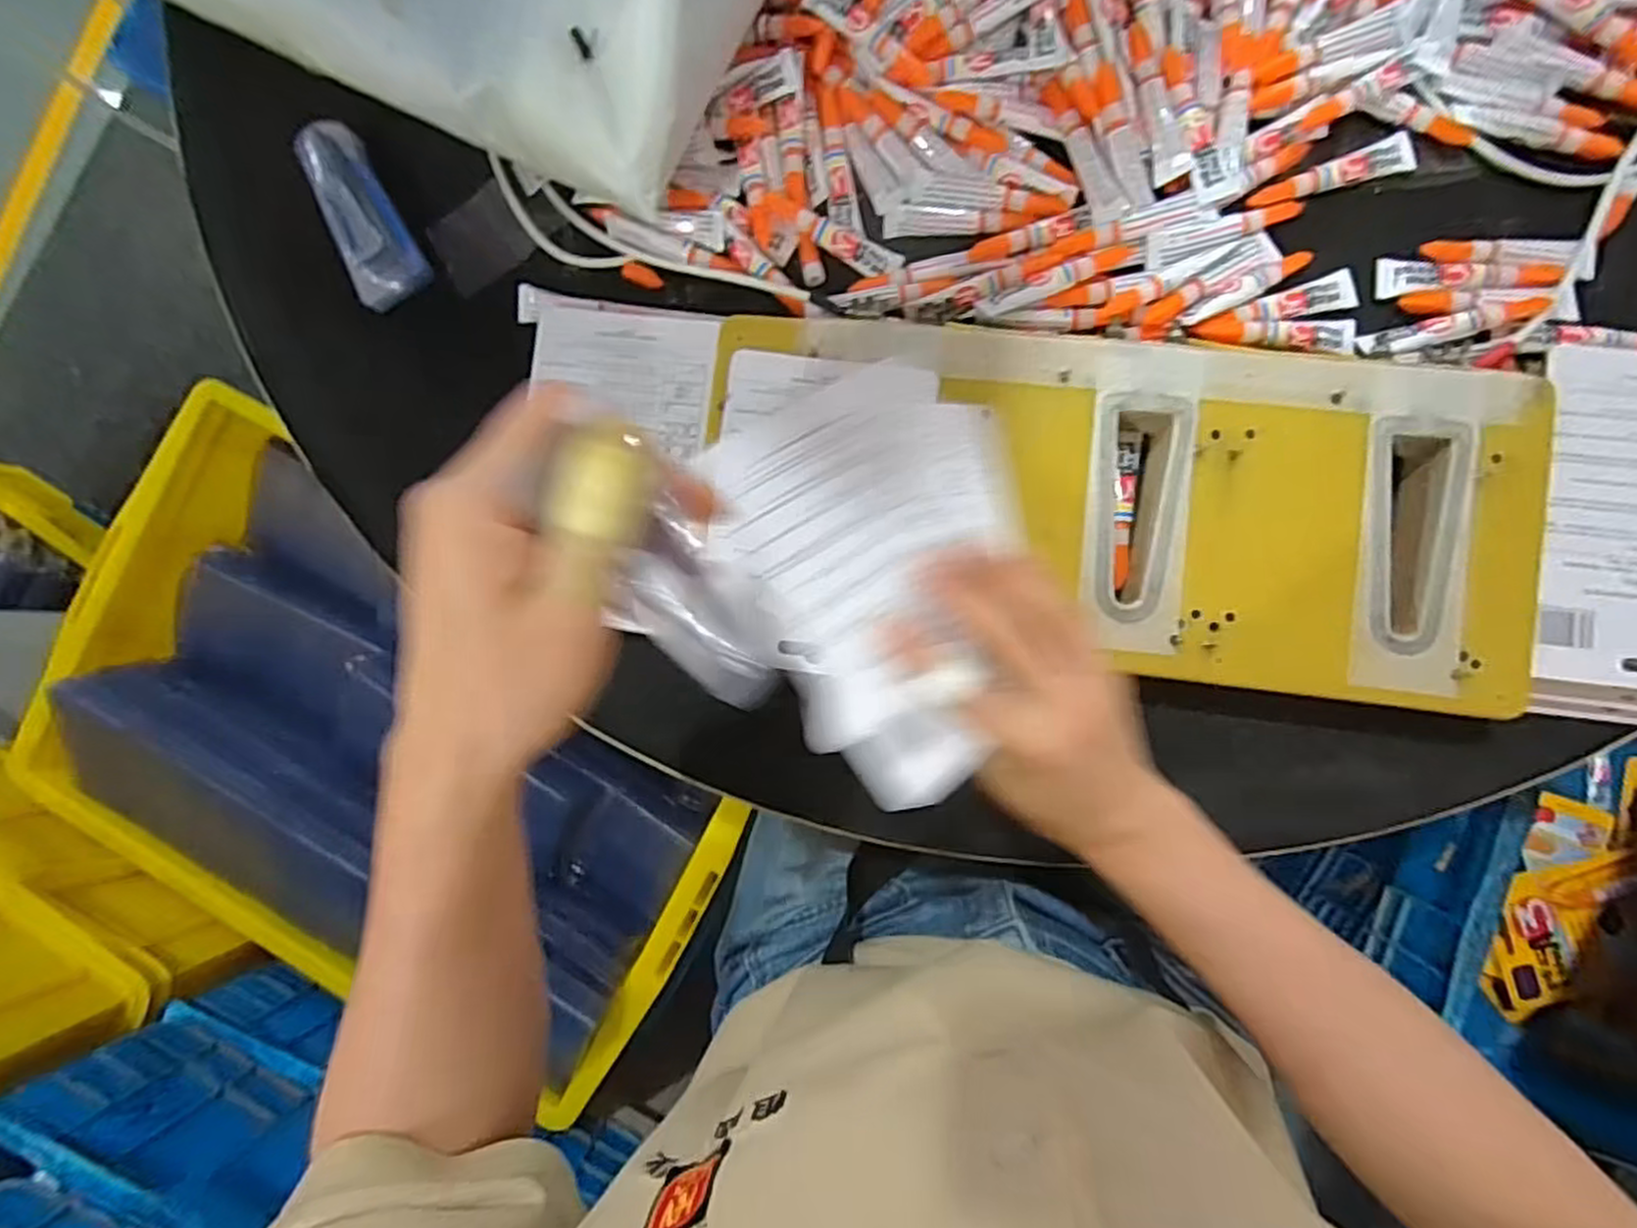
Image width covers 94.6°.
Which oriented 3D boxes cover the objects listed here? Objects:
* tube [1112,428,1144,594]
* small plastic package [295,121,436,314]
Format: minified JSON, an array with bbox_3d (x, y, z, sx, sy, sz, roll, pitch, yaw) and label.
[{"bbox_3d":[0.166,-0.058,0.413,0.013,0.009,0.088,8,88,9],"label":"tube"},{"bbox_3d":[-0.281,-0.248,0.460,0.043,0.039,0.114,-21,87,7],"label":"small plastic package"}]

